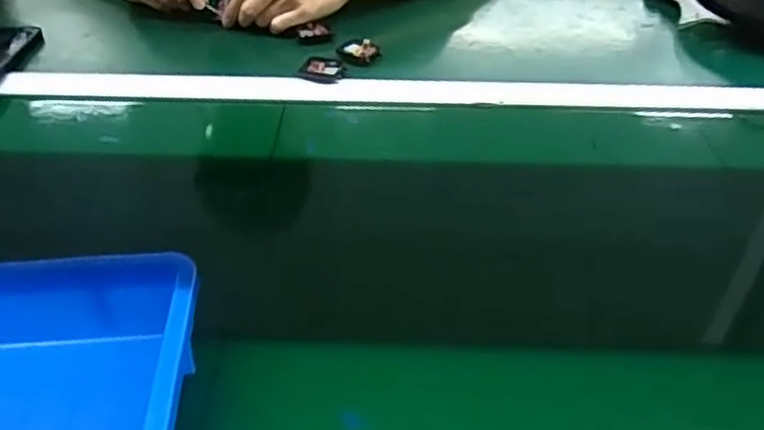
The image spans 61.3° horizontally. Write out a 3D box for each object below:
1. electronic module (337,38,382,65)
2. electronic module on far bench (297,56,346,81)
[{"bbox_3d":[-0.026,-0.183,0.727,0.048,0.012,0.051,0,41,0],"label":"electronic module"},{"bbox_3d":[-0.062,-0.157,0.698,0.047,0.011,0.039,16,40,16],"label":"electronic module on far bench"}]

